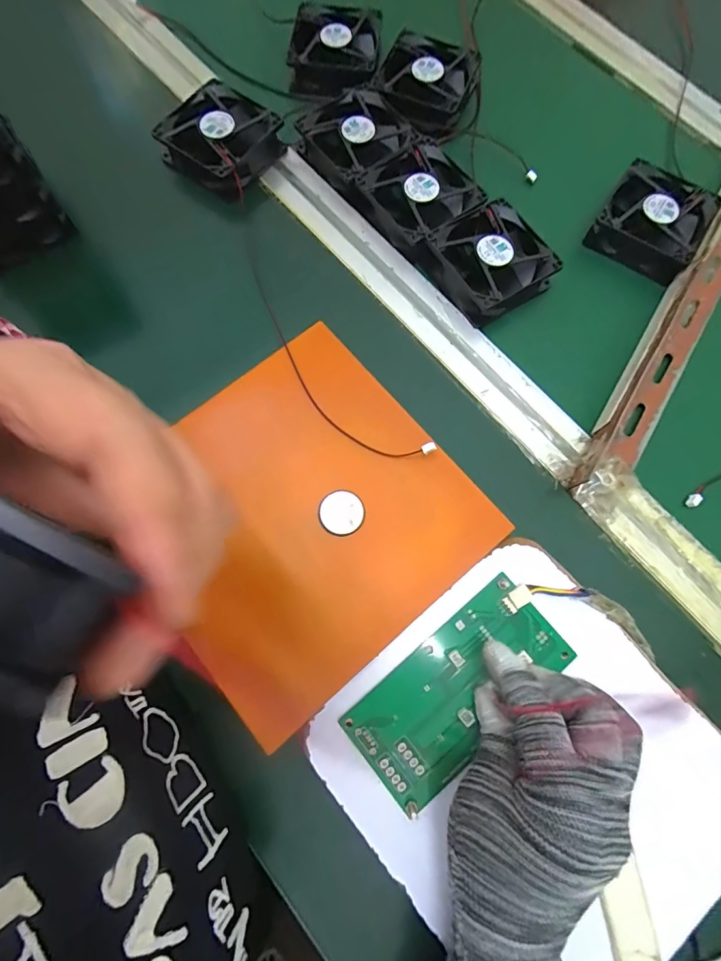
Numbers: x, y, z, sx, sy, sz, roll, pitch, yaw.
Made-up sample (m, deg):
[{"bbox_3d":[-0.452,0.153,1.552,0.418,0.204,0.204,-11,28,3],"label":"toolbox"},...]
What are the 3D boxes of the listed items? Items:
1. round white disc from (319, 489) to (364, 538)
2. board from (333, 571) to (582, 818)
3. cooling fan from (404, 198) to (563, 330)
[{"bbox_3d":[-0.012,0.021,0.279,0.029,0.004,0.029,0,74,-1],"label":"round white disc"},{"bbox_3d":[0.058,0.123,0.258,0.135,0.007,0.065,-42,79,-9],"label":"board"},{"bbox_3d":[0.099,-0.172,0.344,0.087,0.028,0.080,-31,77,-9],"label":"cooling fan"}]

